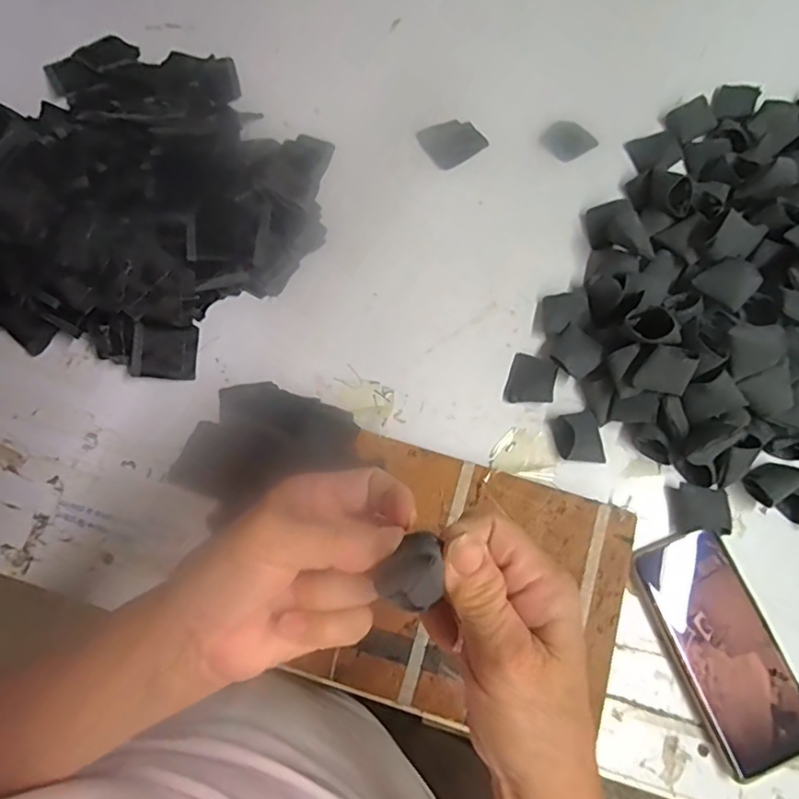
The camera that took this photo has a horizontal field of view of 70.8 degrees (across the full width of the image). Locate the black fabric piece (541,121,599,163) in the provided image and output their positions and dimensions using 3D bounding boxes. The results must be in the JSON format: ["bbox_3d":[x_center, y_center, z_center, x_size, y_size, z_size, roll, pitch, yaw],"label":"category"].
[{"bbox_3d":[0.161,-0.248,0.540,0.048,0.004,0.043,-32,73,-15],"label":"black fabric piece"}]

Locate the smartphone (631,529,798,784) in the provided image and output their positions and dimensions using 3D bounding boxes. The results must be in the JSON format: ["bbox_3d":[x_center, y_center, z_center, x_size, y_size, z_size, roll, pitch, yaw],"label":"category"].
[{"bbox_3d":[0.235,0.179,0.408,0.075,0.010,0.160,-23,74,-3],"label":"smartphone"}]

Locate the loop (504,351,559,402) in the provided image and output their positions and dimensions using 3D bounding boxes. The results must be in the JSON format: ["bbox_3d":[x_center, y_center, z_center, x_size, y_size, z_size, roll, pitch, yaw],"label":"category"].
[{"bbox_3d":[0.110,-0.015,0.468,0.037,0.010,0.045,17,73,3],"label":"loop"}]

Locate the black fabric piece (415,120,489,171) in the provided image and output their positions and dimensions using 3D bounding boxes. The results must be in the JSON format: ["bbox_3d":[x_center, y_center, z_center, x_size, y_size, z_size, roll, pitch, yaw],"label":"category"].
[{"bbox_3d":[0.050,-0.246,0.537,0.054,0.004,0.047,-29,76,-10],"label":"black fabric piece"}]

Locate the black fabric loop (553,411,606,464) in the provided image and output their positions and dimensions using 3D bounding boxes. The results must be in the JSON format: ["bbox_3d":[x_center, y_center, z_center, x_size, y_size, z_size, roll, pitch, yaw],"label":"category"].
[{"bbox_3d":[0.146,0.030,0.452,0.037,0.021,0.040,0,73,-2],"label":"black fabric loop"}]

